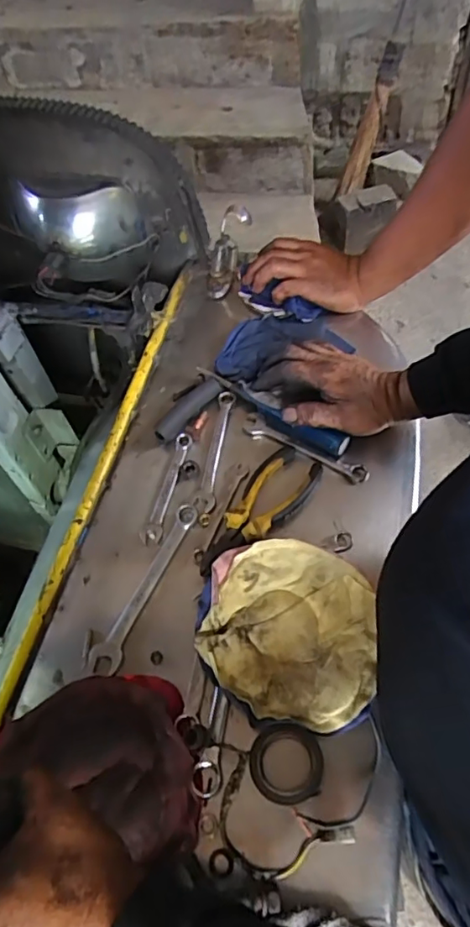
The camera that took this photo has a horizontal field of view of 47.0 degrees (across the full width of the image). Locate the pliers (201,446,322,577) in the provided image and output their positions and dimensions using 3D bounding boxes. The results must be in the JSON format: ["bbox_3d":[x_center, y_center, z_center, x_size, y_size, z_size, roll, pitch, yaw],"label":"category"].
[{"bbox_3d":[0.022,0.043,0.516,0.058,0.026,0.155,32,63,23],"label":"pliers"}]

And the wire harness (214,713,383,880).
[{"bbox_3d":[0.052,0.245,0.397,0.127,0.026,0.087,-7,55,-2],"label":"wire harness"}]

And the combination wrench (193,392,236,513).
[{"bbox_3d":[-0.019,-0.017,0.569,0.020,0.012,0.144,7,56,8],"label":"combination wrench"}]

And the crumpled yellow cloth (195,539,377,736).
[{"bbox_3d":[0.044,0.137,0.456,0.146,0.032,0.146,4,55,6],"label":"crumpled yellow cloth"}]

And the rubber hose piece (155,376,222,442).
[{"bbox_3d":[-0.052,-0.060,0.590,0.090,0.022,0.019,-39,61,-22],"label":"rubber hose piece"}]

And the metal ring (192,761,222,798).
[{"bbox_3d":[-0.022,0.238,0.408,0.023,0.007,0.023,-2,55,2],"label":"metal ring"}]

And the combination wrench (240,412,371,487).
[{"bbox_3d":[0.071,-0.015,0.563,0.142,0.007,0.022,27,61,20],"label":"combination wrench"}]

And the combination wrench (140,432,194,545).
[{"bbox_3d":[-0.069,0.021,0.549,0.022,0.014,0.121,9,56,9],"label":"combination wrench"}]

